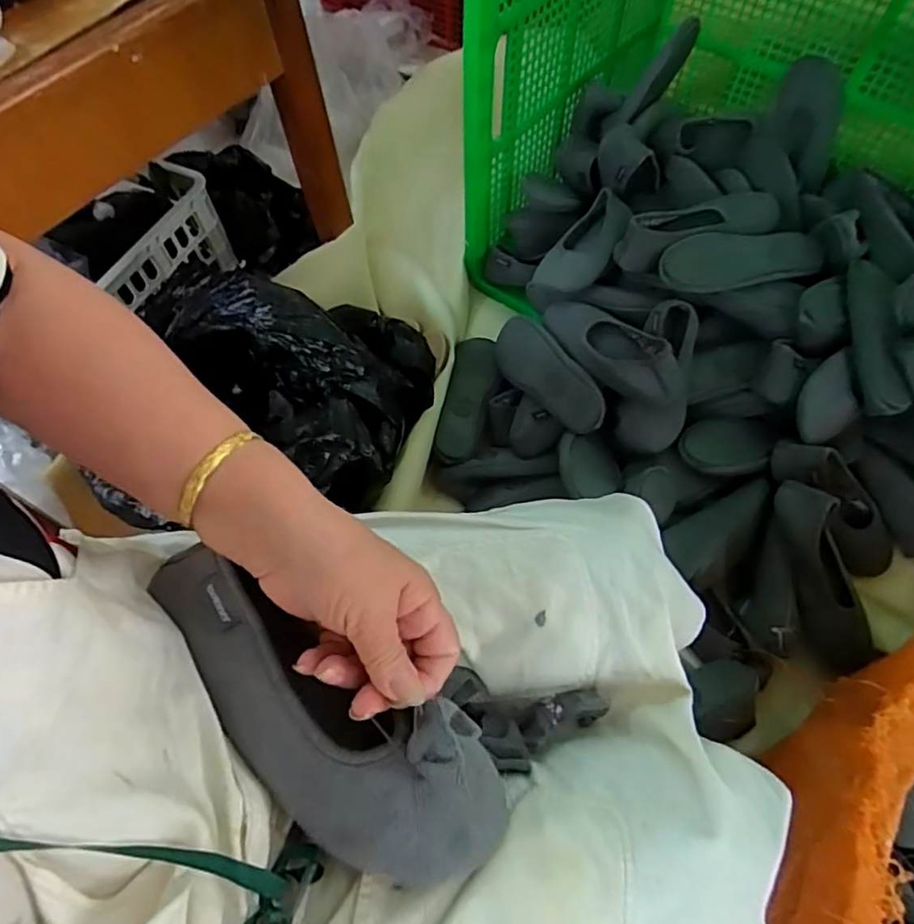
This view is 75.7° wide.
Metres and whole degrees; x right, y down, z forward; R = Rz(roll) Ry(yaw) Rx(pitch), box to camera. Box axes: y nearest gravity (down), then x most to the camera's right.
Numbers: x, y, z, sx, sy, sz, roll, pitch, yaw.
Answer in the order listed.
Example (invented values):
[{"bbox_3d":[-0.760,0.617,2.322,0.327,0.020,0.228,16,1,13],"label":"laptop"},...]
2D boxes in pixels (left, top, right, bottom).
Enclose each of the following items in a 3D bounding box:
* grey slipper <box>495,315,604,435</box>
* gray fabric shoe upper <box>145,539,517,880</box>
[{"bbox_3d":[0.135,-0.126,0.871,0.086,0.040,0.220,-48,56,21],"label":"grey slipper"},{"bbox_3d":[-0.078,0.134,0.311,0.233,0.054,0.089,38,69,6],"label":"gray fabric shoe upper"}]

